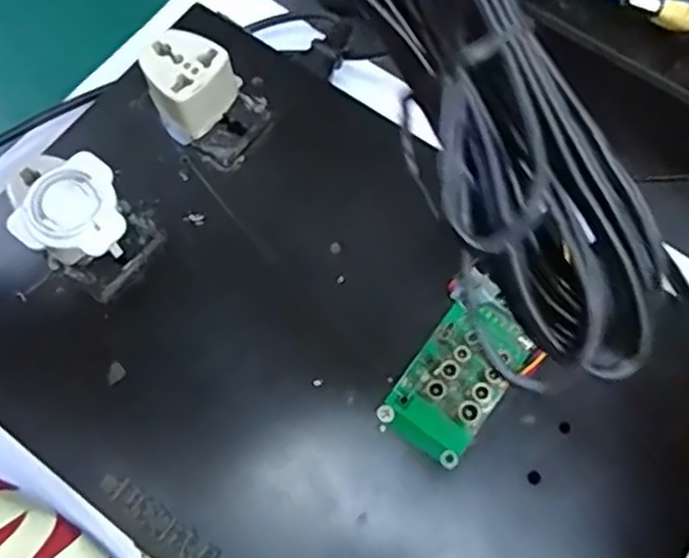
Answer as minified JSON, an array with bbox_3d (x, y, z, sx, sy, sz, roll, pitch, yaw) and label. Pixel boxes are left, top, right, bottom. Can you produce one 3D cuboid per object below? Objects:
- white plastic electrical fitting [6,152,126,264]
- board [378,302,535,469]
[{"bbox_3d":[-0.122,-0.025,0.331,0.045,0.043,0.047,-17,65,-9],"label":"white plastic electrical fitting"},{"bbox_3d":[0.050,0.041,0.317,0.039,0.020,0.068,35,68,15],"label":"board"}]

